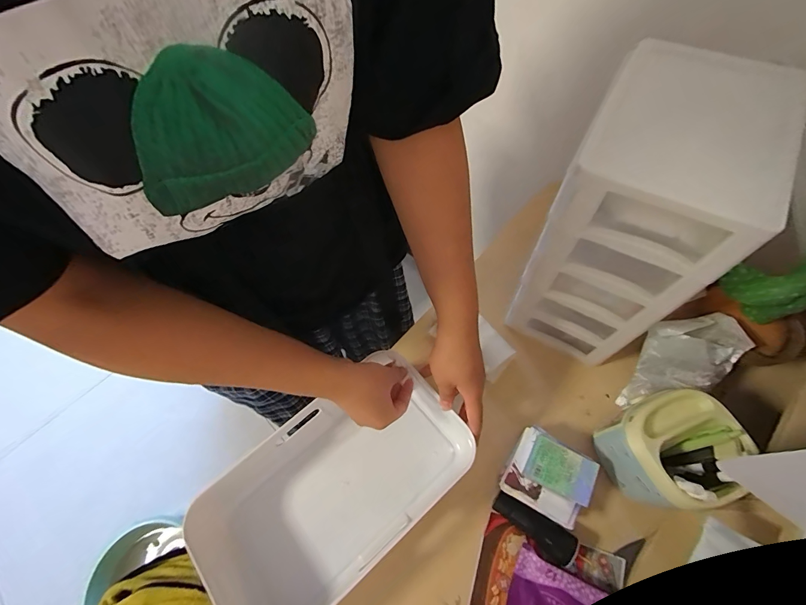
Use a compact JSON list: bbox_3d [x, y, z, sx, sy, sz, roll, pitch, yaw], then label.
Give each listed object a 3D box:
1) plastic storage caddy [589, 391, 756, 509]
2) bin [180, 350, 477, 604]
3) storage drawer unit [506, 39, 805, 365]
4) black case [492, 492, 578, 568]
[{"bbox_3d":[0.294,0.166,0.410,0.101,0.128,0.098,-19,61,-7],"label":"plastic storage caddy"},{"bbox_3d":[-0.074,0.215,0.441,0.309,0.085,0.176,-38,65,-16],"label":"bin"},{"bbox_3d":[0.254,-0.076,0.441,0.146,0.314,0.201,28,66,18],"label":"storage drawer unit"},{"bbox_3d":[0.150,0.264,0.429,0.094,0.027,0.036,27,66,18],"label":"black case"}]

